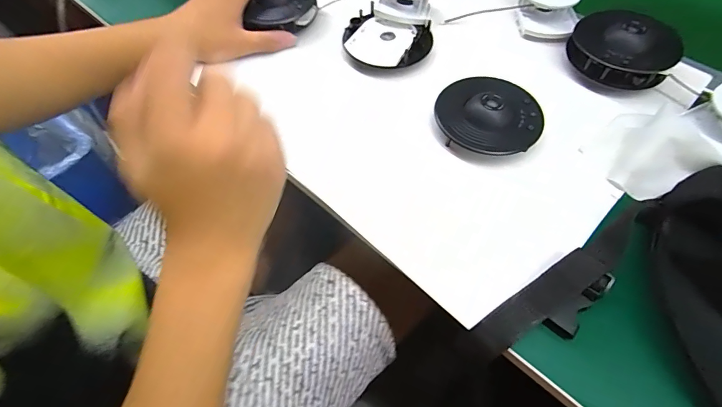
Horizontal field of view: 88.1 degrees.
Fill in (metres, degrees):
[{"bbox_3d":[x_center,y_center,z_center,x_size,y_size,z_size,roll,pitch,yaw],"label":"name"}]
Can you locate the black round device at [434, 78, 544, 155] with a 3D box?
[{"bbox_3d":[0.119,-0.086,0.345,0.093,0.025,0.084,11,59,8],"label":"black round device"}]

